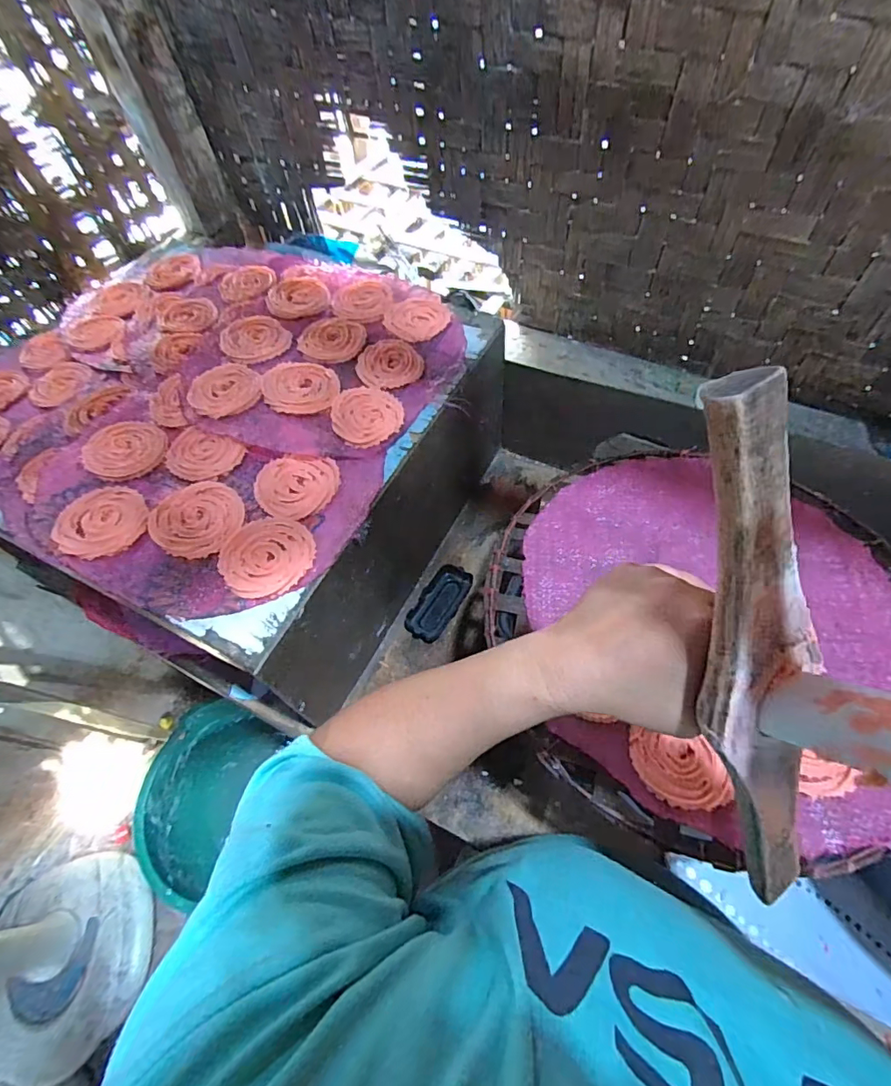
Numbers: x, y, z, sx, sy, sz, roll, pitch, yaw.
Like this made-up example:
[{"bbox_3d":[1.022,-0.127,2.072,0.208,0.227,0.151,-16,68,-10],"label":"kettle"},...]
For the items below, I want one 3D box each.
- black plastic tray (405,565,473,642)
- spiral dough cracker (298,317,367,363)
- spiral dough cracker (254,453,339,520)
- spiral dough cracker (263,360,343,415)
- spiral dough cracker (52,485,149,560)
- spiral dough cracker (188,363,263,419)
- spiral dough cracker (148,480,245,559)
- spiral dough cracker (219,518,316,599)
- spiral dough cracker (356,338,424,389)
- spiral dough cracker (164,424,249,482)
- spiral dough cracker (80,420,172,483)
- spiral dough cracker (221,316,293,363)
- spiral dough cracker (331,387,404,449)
[{"bbox_3d":[-0.008,0.084,0.693,0.054,0.011,0.115,35,66,1],"label":"black plastic tray"},{"bbox_3d":[-0.144,-0.258,0.628,0.078,0.008,0.078,-2,57,3],"label":"spiral dough cracker"},{"bbox_3d":[-0.155,-0.058,0.512,0.080,0.012,0.077,-2,57,3],"label":"spiral dough cracker"},{"bbox_3d":[-0.167,-0.181,0.573,0.083,0.016,0.076,-14,58,-5],"label":"spiral dough cracker"},{"bbox_3d":[-0.341,-0.021,0.490,0.085,0.010,0.082,-2,57,3],"label":"spiral dough cracker"},{"bbox_3d":[-0.257,-0.179,0.577,0.088,0.007,0.076,36,67,24],"label":"spiral dough cracker"},{"bbox_3d":[-0.247,-0.028,0.492,0.091,0.008,0.082,30,65,21],"label":"spiral dough cracker"},{"bbox_3d":[-0.168,0.012,0.468,0.084,0.005,0.085,-2,57,3],"label":"spiral dough cracker"},{"bbox_3d":[-0.070,-0.222,0.610,0.080,0.012,0.083,-2,57,3],"label":"spiral dough cracker"},{"bbox_3d":[-0.268,-0.095,0.539,0.083,0.010,0.061,21,62,17],"label":"spiral dough cracker"},{"bbox_3d":[-0.353,-0.107,0.543,0.081,0.009,0.088,-27,60,-12],"label":"spiral dough cracker"},{"bbox_3d":[-0.243,-0.261,0.629,0.082,0.006,0.100,-37,62,-18],"label":"spiral dough cracker"},{"bbox_3d":[-0.088,-0.145,0.557,0.076,0.012,0.087,-11,57,-3],"label":"spiral dough cracker"}]

